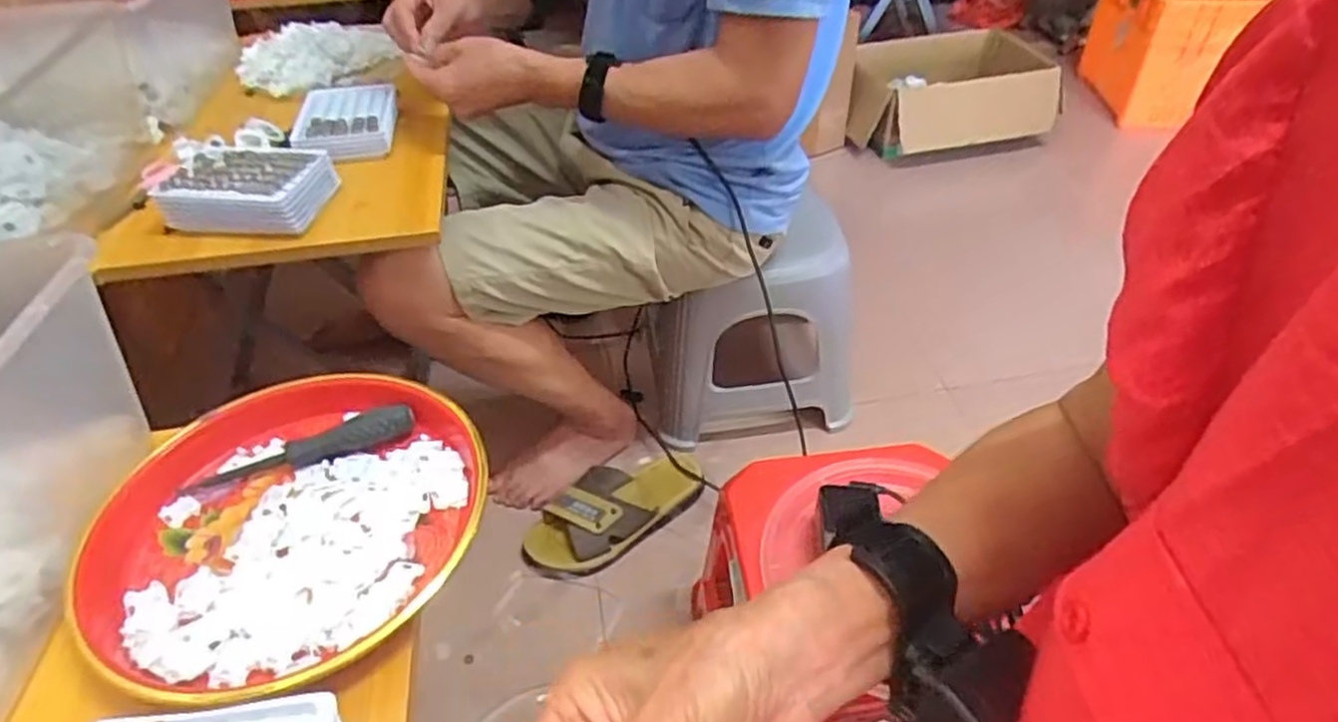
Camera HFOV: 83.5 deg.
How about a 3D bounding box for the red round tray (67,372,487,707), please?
[{"bbox_3d":[-0.226,0.091,0.448,0.203,0.026,0.221,-1,43,1],"label":"red round tray"}]

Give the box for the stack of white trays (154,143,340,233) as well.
[{"bbox_3d":[-0.391,-0.165,0.710,0.133,0.041,0.105,1,43,2],"label":"stack of white trays"}]

